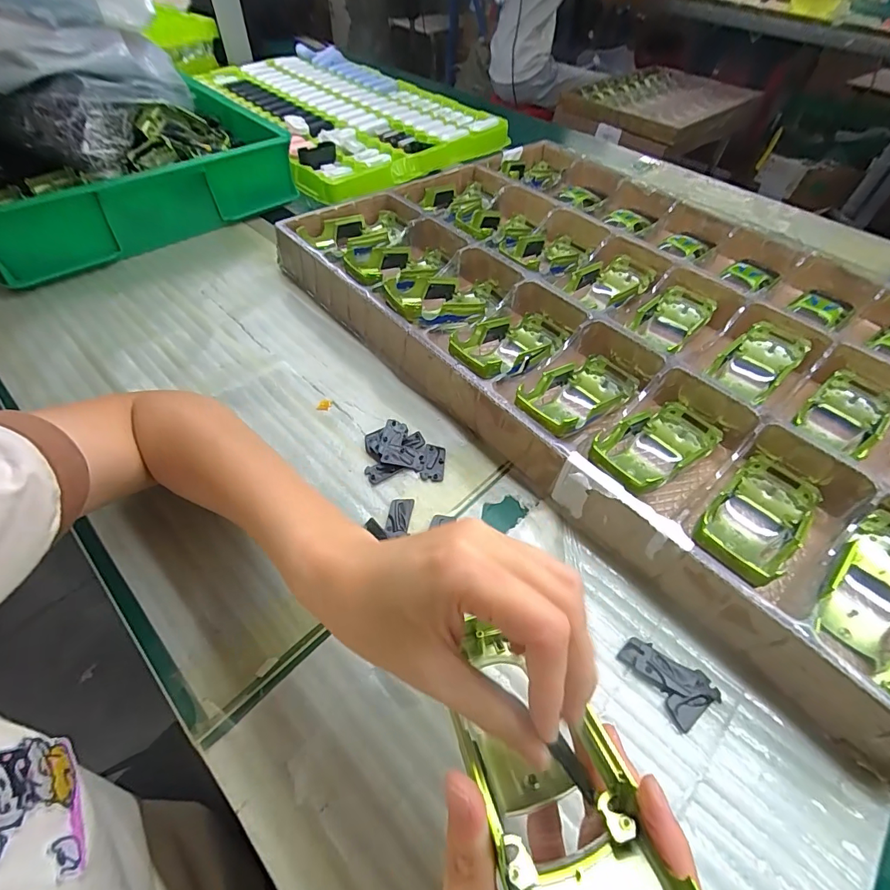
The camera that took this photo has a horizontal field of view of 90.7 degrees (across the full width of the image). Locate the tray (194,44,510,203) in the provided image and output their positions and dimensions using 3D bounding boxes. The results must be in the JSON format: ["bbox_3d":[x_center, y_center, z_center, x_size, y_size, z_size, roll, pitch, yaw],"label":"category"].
[{"bbox_3d":[-0.187,-0.630,0.817,0.377,0.039,0.586,-28,59,-22],"label":"tray"}]

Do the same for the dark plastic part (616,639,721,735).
[{"bbox_3d":[0.133,0.136,0.262,0.033,0.006,0.050,-29,60,-23],"label":"dark plastic part"}]

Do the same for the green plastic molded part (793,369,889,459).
[{"bbox_3d":[0.354,-0.028,0.387,0.079,0.024,0.057,-31,60,-24],"label":"green plastic molded part"}]

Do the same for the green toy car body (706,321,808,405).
[{"bbox_3d":[0.296,-0.079,0.416,0.099,0.030,0.050,-34,62,-26],"label":"green toy car body"}]

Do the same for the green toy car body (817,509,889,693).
[{"bbox_3d":[0.273,0.093,0.277,0.118,0.030,0.057,-37,63,-27],"label":"green toy car body"}]

